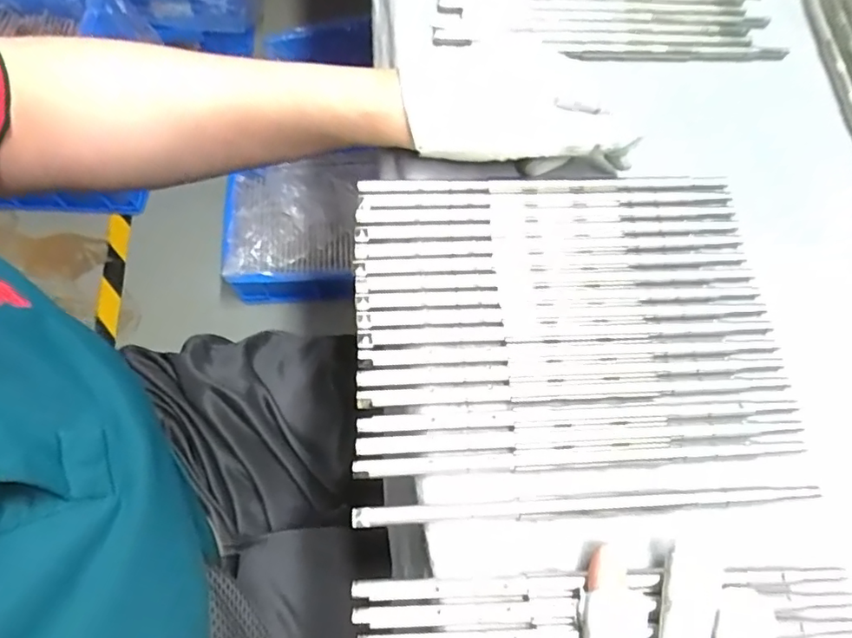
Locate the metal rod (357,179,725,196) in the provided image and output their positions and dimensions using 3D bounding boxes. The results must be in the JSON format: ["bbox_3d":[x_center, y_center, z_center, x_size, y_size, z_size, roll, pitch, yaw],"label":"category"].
[{"bbox_3d":[0.068,-0.075,0.320,0.207,0.004,0.009,-2,66,-4],"label":"metal rod"}]

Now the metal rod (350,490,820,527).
[{"bbox_3d":[0.073,0.082,0.254,0.208,0.004,0.009,-2,66,-4],"label":"metal rod"}]

